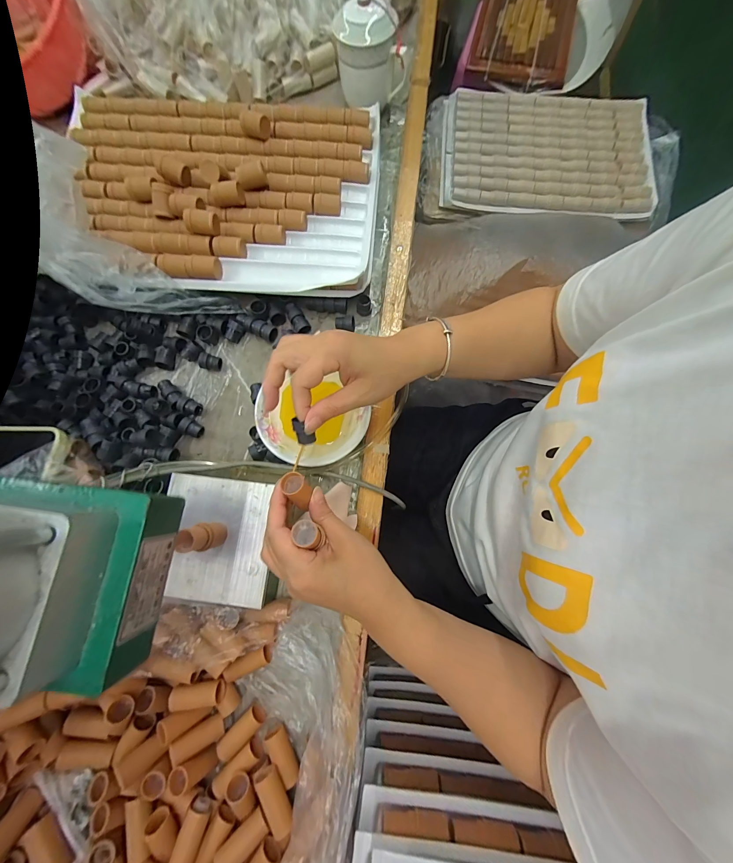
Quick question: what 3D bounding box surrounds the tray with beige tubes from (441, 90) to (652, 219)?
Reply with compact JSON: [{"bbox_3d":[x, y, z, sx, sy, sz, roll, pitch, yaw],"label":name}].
[{"bbox_3d":[0.397,-0.630,0.710,0.439,0.032,0.344,4,78,1],"label":"tray with beige tubes"}]

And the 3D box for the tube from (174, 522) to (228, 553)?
[{"bbox_3d":[-0.154,0.099,0.300,0.019,0.058,0.023,-6,78,-1],"label":"tube"}]

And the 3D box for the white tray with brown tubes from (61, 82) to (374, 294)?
[{"bbox_3d":[-0.190,-0.320,0.417,0.401,0.049,0.300,1,78,0],"label":"white tray with brown tubes"}]

